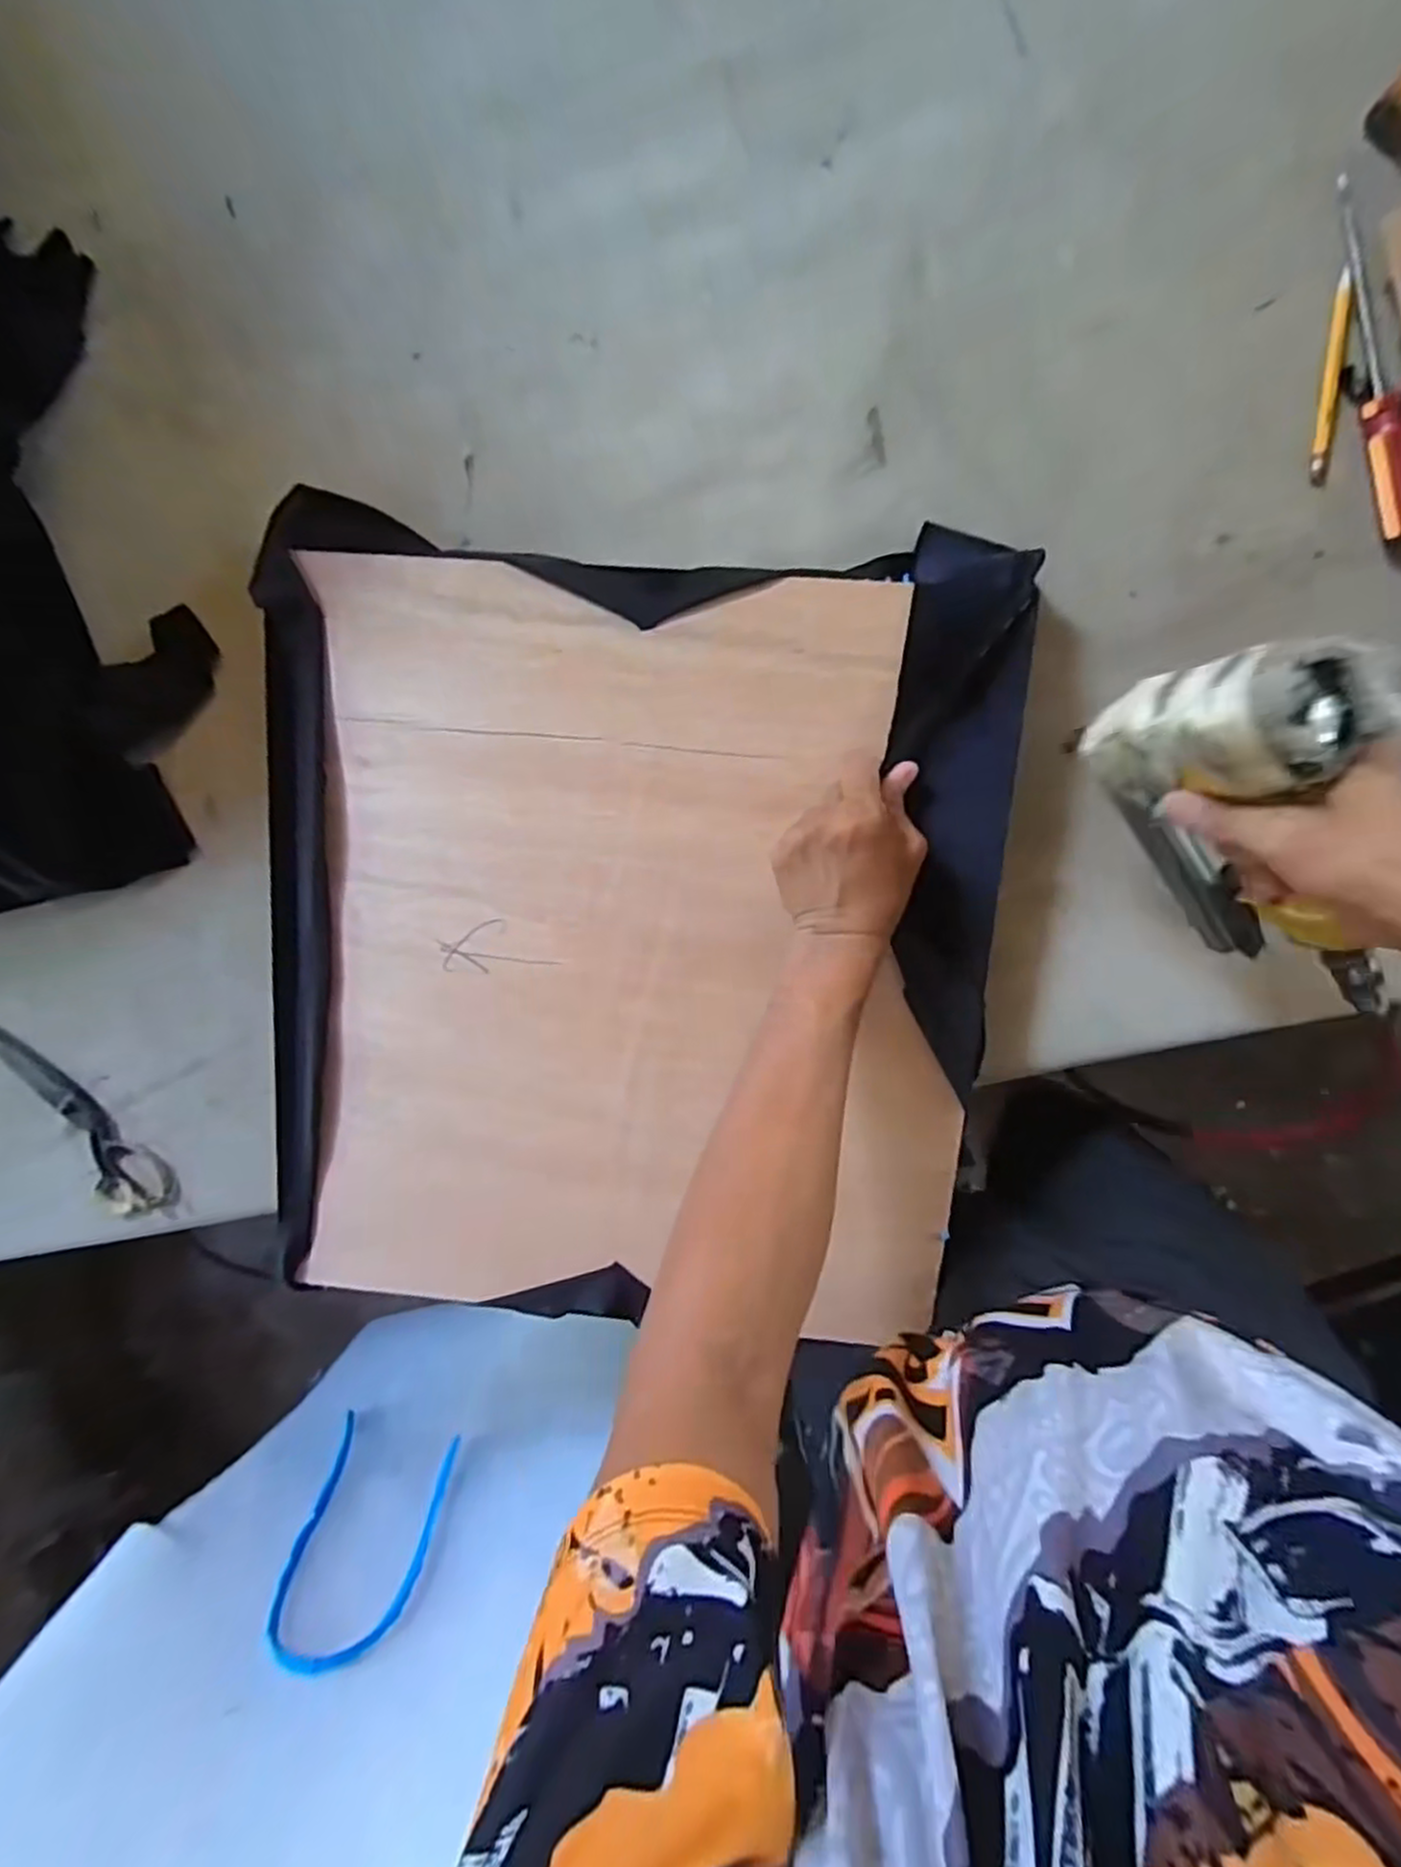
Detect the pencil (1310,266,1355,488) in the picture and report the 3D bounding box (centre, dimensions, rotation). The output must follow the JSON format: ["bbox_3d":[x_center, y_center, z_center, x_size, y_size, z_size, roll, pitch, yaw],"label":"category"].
[{"bbox_3d":[0.403,-0.352,0.468,0.011,0.007,0.120,4,100,7],"label":"pencil"}]

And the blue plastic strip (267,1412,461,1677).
[{"bbox_3d":[-0.492,0.887,1.111,0.201,0.392,0.030,-1,100,-8],"label":"blue plastic strip"}]

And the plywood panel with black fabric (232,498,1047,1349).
[{"bbox_3d":[-0.059,0.017,0.535,0.511,0.051,0.571,5,96,7],"label":"plywood panel with black fabric"}]

